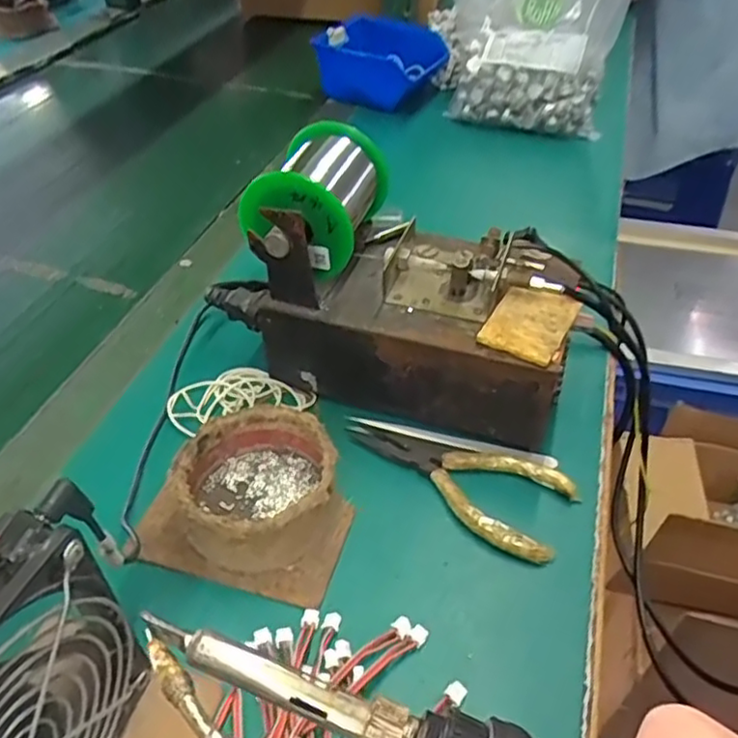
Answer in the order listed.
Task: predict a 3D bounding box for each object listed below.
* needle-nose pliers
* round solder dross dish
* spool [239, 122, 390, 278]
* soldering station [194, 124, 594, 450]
[{"bbox_3d":[0.047,0.061,0.375,0.135,0.012,0.057,21,48,21],"label":"needle-nose pliers"},{"bbox_3d":[-0.059,0.062,0.350,0.081,0.042,0.080,0,43,0],"label":"round solder dross dish"},{"bbox_3d":[-0.032,-0.094,0.392,0.066,0.070,0.095,13,45,12],"label":"spool"},{"bbox_3d":[0.018,-0.058,0.408,0.222,0.131,0.122,12,45,13],"label":"soldering station"}]

